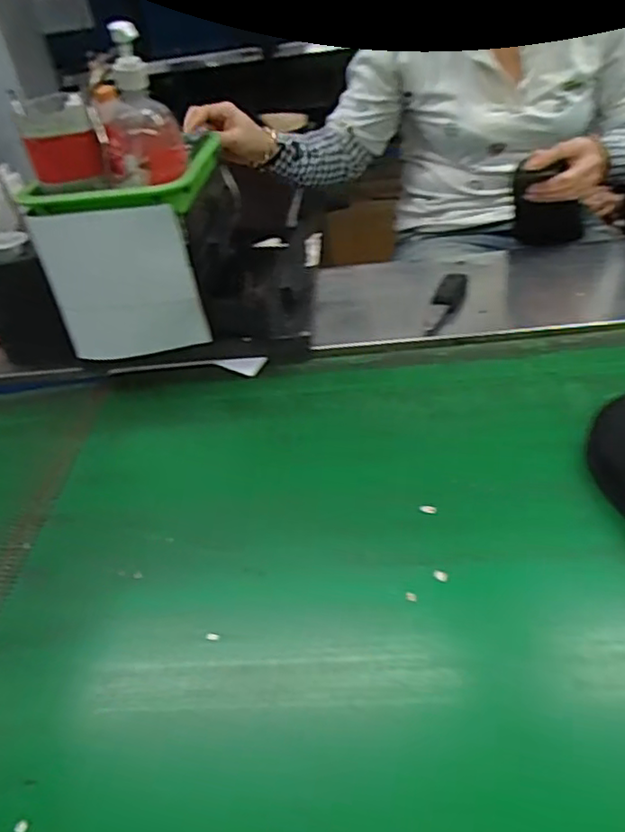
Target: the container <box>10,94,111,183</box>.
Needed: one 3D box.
[{"bbox_3d":[-0.272,-0.299,0.713,0.083,0.075,0.084,-20,38,-14],"label":"container"}]

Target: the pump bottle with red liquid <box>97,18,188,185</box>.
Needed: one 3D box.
[{"bbox_3d":[-0.189,-0.333,0.695,0.082,0.146,0.075,-14,37,-6],"label":"pump bottle with red liquid"}]

